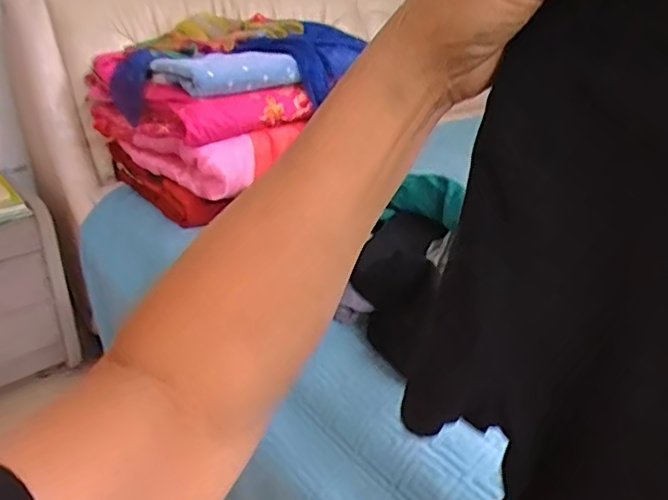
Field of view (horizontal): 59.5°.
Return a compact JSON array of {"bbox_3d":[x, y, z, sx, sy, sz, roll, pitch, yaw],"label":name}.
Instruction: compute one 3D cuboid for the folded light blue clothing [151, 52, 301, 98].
[{"bbox_3d":[-0.221,-0.350,1.136,0.171,0.051,0.251,22,33,36],"label":"folded light blue clothing"}]

